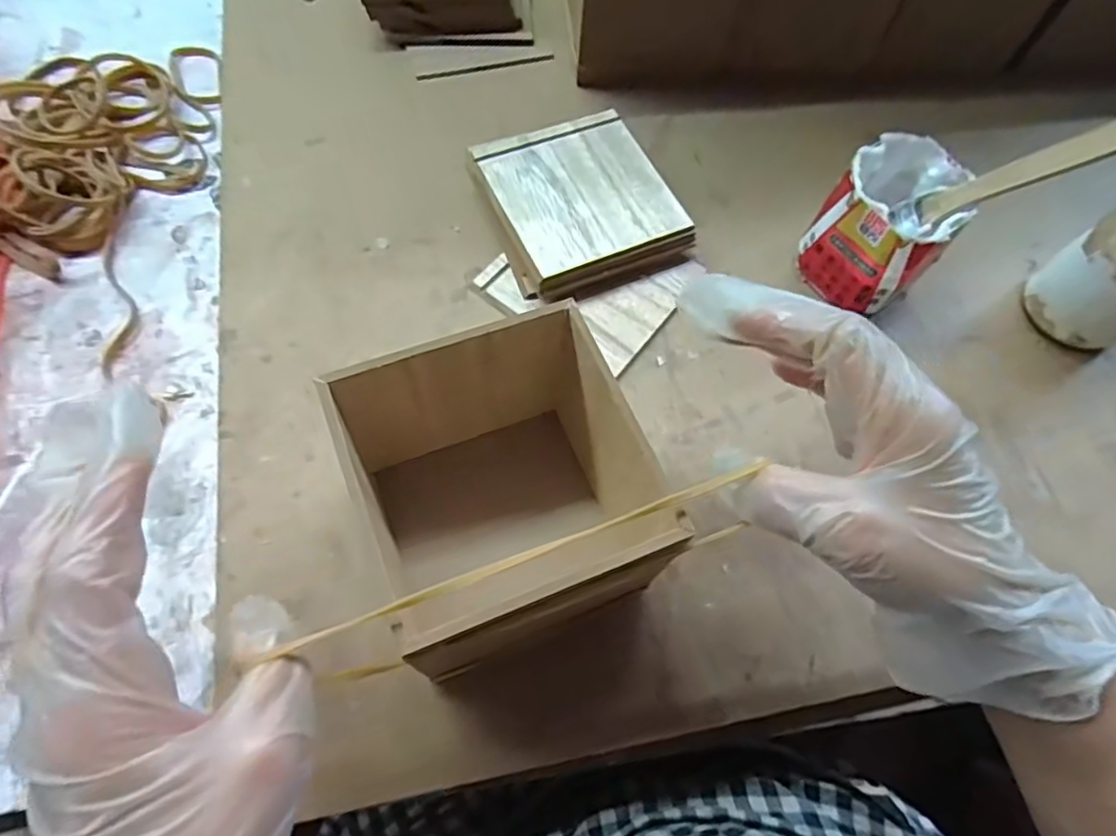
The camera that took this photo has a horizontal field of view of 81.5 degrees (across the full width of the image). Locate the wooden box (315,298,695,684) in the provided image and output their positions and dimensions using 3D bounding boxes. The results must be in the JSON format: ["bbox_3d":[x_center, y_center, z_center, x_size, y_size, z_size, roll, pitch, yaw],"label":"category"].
[{"bbox_3d":[-0.026,0.034,0.291,0.106,0.108,0.108,-20,69,-12],"label":"wooden box"}]

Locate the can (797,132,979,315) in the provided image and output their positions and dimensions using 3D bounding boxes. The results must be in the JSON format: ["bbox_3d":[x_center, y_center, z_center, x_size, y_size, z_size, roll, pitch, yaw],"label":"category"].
[{"bbox_3d":[0.192,-0.112,0.386,0.069,0.077,0.068,1,66,-3],"label":"can"}]

